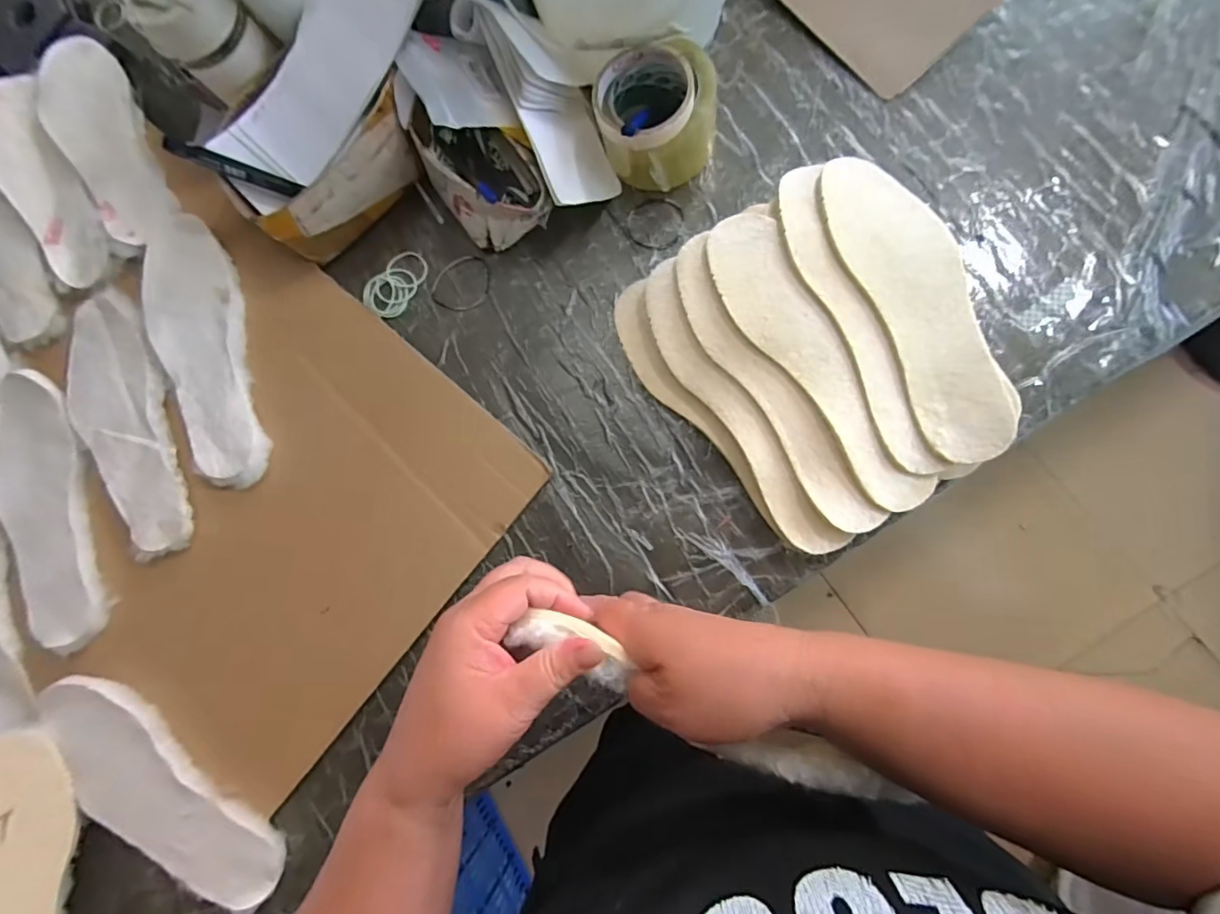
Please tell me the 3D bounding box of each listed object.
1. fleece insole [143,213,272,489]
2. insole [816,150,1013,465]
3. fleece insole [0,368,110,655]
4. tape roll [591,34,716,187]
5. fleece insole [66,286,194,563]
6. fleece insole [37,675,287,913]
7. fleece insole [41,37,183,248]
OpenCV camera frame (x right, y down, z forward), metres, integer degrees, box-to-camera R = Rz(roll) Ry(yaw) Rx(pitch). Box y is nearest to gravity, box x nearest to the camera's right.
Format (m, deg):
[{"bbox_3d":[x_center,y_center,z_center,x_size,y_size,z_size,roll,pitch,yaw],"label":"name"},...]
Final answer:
[{"bbox_3d":[-0.412,-0.110,0.542,0.093,0.017,0.291,-22,80,6],"label":"fleece insole"},{"bbox_3d":[0.248,-0.128,0.425,0.083,0.012,0.264,-19,79,-1],"label":"insole"},{"bbox_3d":[-0.579,0.054,0.541,0.104,0.015,0.281,-15,81,7],"label":"fleece insole"},{"bbox_3d":[0.045,-0.308,0.480,0.099,0.072,0.096,-1,83,9],"label":"tape roll"},{"bbox_3d":[-0.491,-0.037,0.541,0.103,0.011,0.278,-29,79,5],"label":"fleece insole"},{"bbox_3d":[-0.422,0.311,0.490,0.280,0.016,0.096,35,88,9],"label":"fleece insole"},{"bbox_3d":[-0.561,-0.355,0.585,0.093,0.019,0.263,-26,84,-6],"label":"fleece insole"}]

